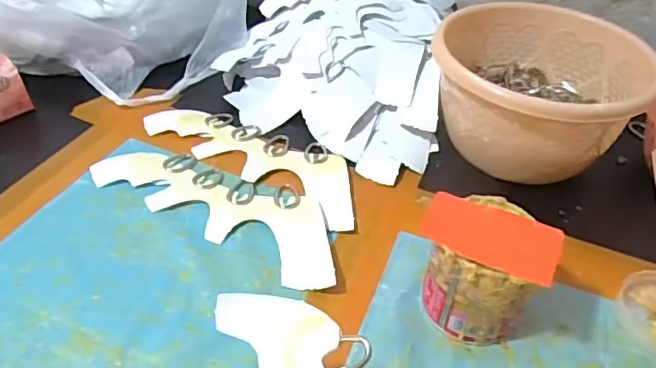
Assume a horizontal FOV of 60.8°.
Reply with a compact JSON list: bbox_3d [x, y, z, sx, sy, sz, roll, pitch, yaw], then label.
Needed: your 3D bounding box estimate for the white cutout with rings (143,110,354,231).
[{"bbox_3d":[-0.058,-0.028,0.495,0.219,0.006,0.076,27,47,24],"label":"white cutout with rings"}]

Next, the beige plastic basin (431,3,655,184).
[{"bbox_3d":[0.179,-0.080,0.484,0.165,0.088,0.152,2,42,-2],"label":"beige plastic basin"}]

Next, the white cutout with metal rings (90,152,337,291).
[{"bbox_3d":[-0.080,0.014,0.446,0.219,0.010,0.079,24,46,21],"label":"white cutout with metal rings"}]

